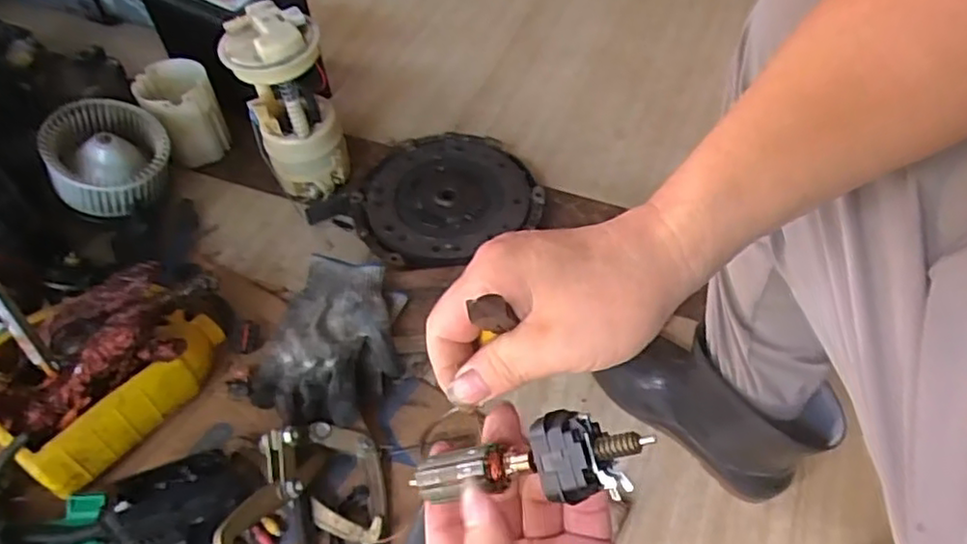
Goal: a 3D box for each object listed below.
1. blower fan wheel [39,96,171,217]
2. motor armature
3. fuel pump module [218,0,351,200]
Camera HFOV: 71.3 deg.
[{"bbox_3d":[-0.506,-0.159,0.910,0.153,0.068,0.153,12,59,-21],"label":"blower fan wheel"},{"bbox_3d":[0.014,0.081,0.287,0.114,0.021,0.028,-19,45,32],"label":"motor armature"},{"bbox_3d":[-0.259,-0.219,0.912,0.115,0.244,0.115,-18,54,-10],"label":"fuel pump module"}]

